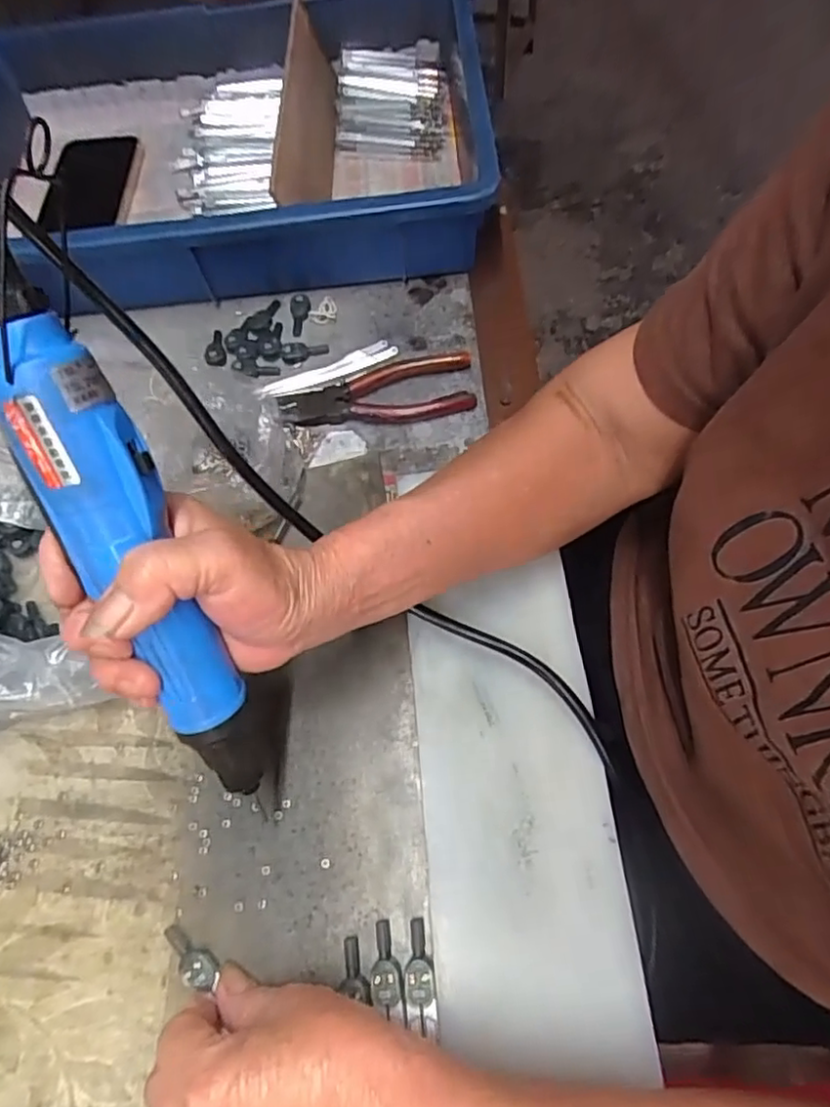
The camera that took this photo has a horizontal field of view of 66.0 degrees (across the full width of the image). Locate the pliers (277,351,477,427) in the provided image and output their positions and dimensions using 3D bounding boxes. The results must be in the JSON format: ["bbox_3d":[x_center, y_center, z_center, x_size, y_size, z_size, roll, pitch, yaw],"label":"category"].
[{"bbox_3d":[-0.028,-0.113,0.448,0.135,0.012,0.050,-7,64,0],"label":"pliers"}]

